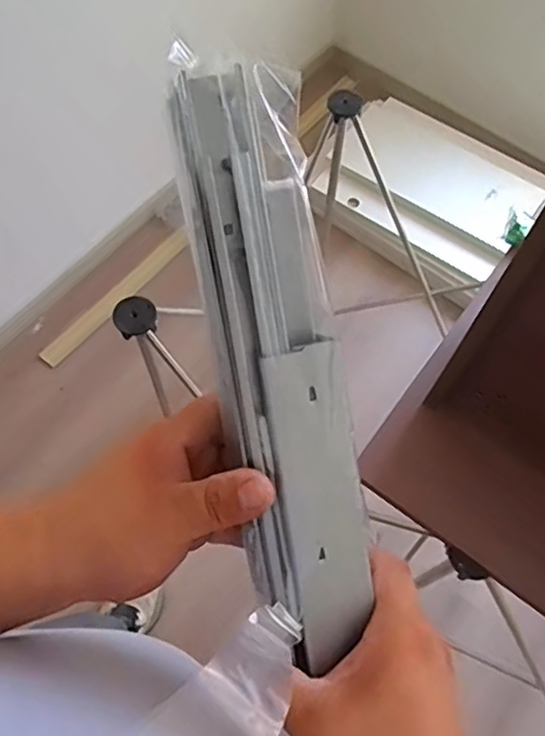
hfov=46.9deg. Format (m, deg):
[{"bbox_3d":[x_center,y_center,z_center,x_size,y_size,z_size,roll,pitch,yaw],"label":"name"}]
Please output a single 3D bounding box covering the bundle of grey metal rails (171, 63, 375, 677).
[{"bbox_3d":[0.002,0.006,0.321,0.061,0.025,0.300,-13,99,-8],"label":"bundle of grey metal rails"}]

